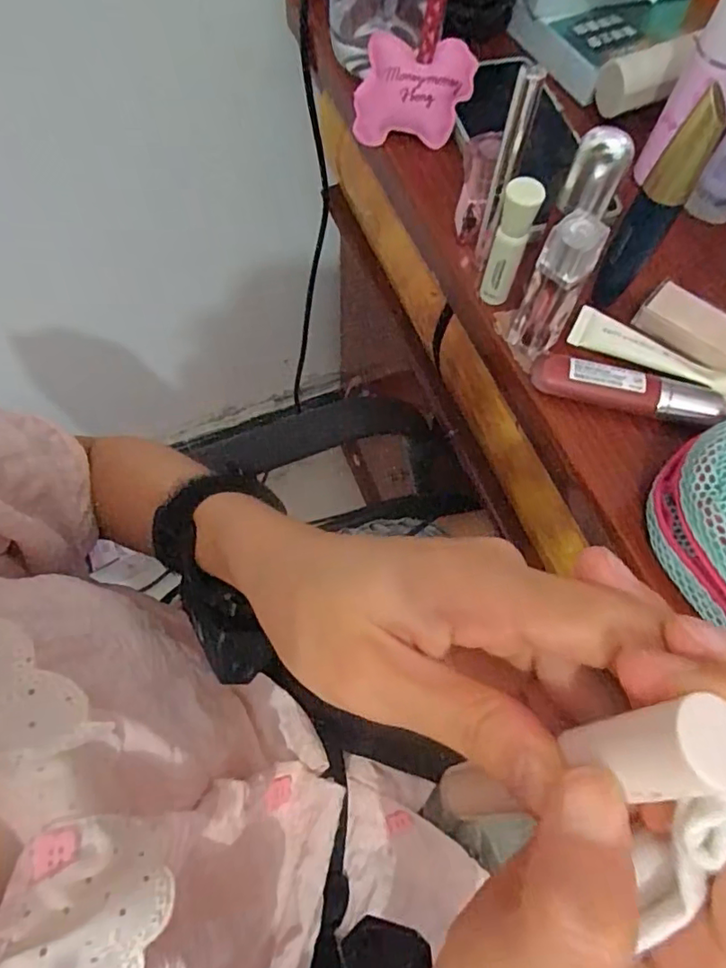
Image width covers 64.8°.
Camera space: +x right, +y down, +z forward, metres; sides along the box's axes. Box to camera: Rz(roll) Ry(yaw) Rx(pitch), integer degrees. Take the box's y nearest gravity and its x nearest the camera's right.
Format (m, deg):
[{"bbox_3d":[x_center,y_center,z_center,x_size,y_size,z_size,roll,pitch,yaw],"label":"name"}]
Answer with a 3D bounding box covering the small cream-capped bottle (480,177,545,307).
[{"bbox_3d":[0.079,-0.129,0.309,0.017,0.071,0.015,25,67,8],"label":"small cream-capped bottle"}]

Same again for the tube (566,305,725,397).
[{"bbox_3d":[0.165,-0.075,0.324,0.093,0.011,0.023,27,68,9],"label":"tube"}]

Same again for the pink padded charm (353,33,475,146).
[{"bbox_3d":[0.034,-0.266,0.389,0.075,0.018,0.065,12,110,5],"label":"pink padded charm"}]

